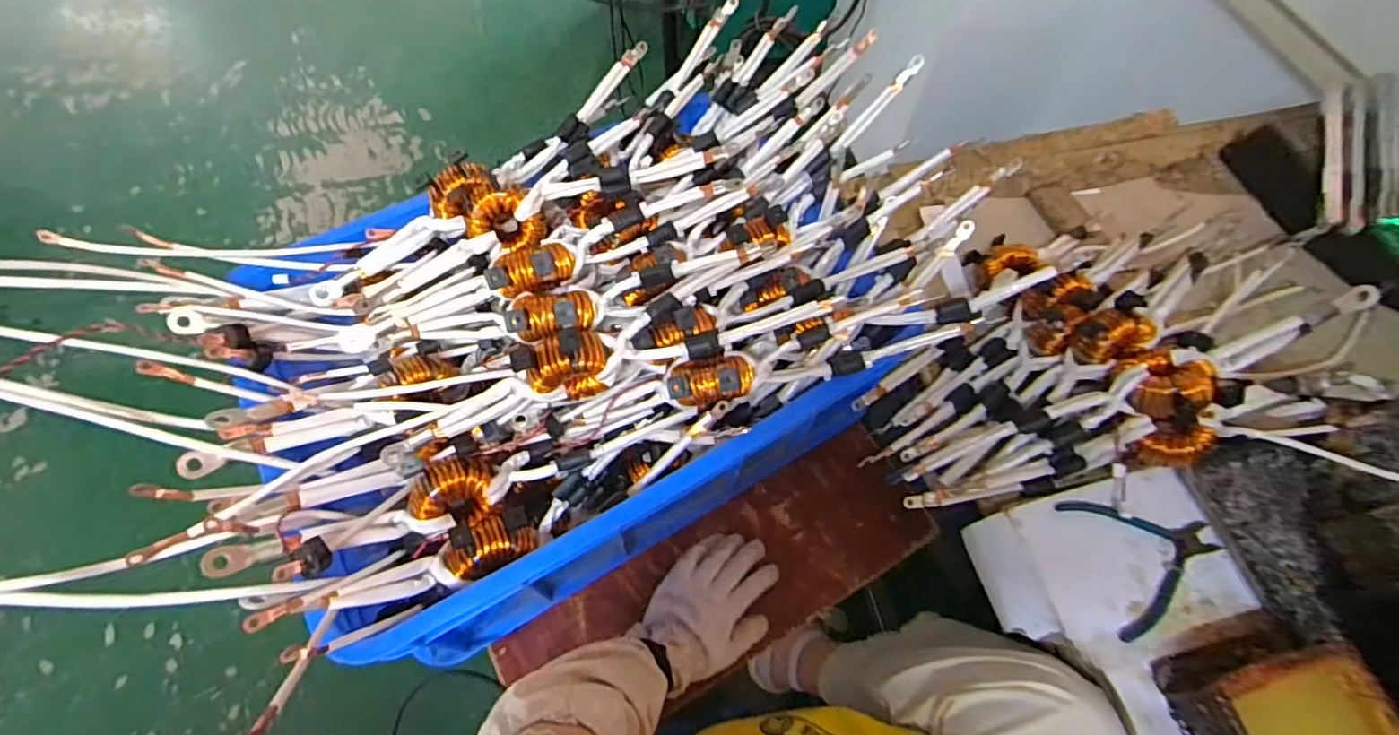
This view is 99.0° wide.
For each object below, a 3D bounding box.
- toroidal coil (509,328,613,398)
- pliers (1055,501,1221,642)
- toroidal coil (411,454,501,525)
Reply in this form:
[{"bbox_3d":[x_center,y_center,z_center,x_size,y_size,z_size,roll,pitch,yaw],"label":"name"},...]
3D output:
[{"bbox_3d":[-0.120,-0.001,0.535,0.080,0.079,0.035,-11,63,-8],"label":"toroidal coil"},{"bbox_3d":[0.435,0.180,0.575,0.135,0.020,0.122,-10,63,-7],"label":"pliers"},{"bbox_3d":[-0.225,0.113,0.544,0.072,0.049,0.057,-24,66,-14],"label":"toroidal coil"}]

